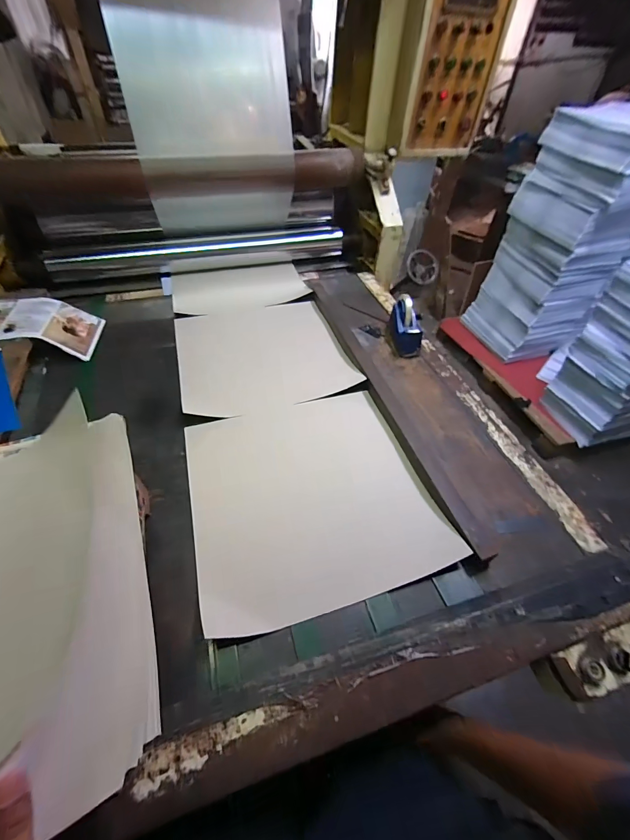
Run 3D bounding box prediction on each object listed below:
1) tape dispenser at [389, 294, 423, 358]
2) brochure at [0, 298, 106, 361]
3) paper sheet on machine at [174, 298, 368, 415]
[{"bbox_3d":[0.263,-0.270,0.991,0.073,0.109,0.148,2,49,0],"label":"tape dispenser"},{"bbox_3d":[-0.767,-0.244,0.940,0.312,0.093,0.195,-5,49,-6],"label":"brochure"},{"bbox_3d":[-0.152,-0.184,0.970,0.435,0.039,0.470,-13,50,-13],"label":"paper sheet on machine"}]

